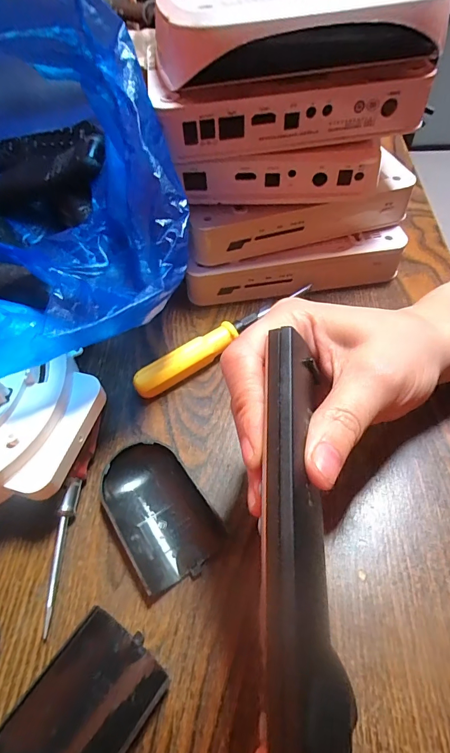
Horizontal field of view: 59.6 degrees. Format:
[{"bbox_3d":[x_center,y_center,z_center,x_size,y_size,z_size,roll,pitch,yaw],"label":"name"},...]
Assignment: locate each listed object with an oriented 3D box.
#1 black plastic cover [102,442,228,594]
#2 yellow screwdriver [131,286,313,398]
[{"bbox_3d":[-0.039,0.076,0.228,0.050,0.016,0.078,-31,60,-18],"label":"black plastic cover"},{"bbox_3d":[0.002,-0.027,0.294,0.152,0.020,0.021,-30,60,-17],"label":"yellow screwdriver"}]

